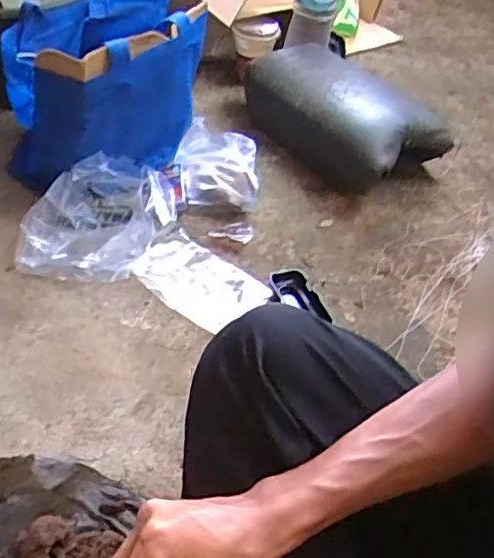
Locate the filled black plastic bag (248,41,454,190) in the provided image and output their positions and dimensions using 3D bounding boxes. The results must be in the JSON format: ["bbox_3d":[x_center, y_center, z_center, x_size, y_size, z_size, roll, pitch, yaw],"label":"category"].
[{"bbox_3d":[0.177,-0.312,1.124,0.216,0.128,0.345,-26,54,-29],"label":"filled black plastic bag"}]

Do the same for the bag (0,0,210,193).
[{"bbox_3d":[-0.206,-0.288,0.923,0.275,0.206,0.244,2,46,-6],"label":"bag"}]

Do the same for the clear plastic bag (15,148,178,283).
[{"bbox_3d":[-0.206,-0.090,0.879,0.207,0.075,0.183,3,46,-5],"label":"clear plastic bag"}]

